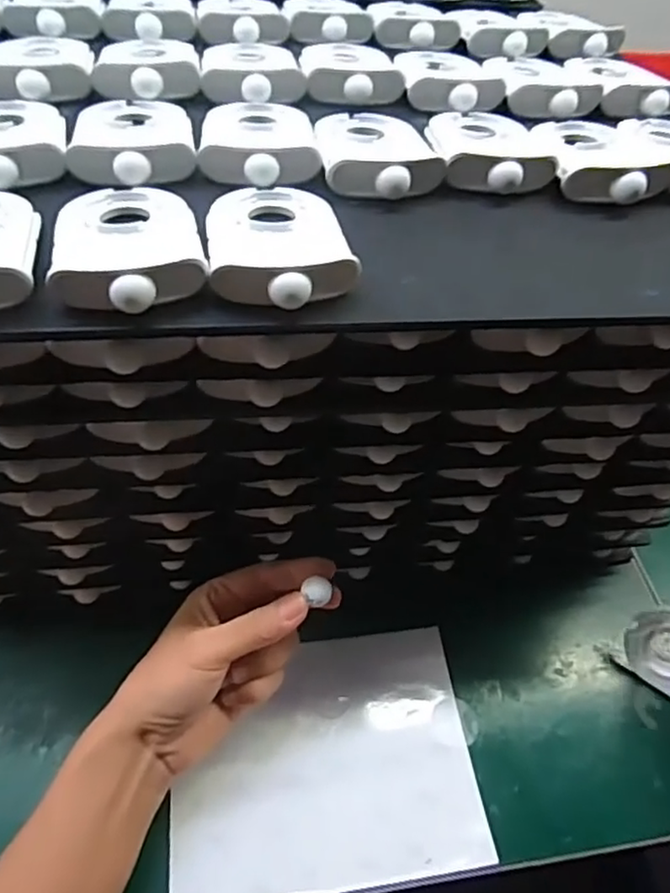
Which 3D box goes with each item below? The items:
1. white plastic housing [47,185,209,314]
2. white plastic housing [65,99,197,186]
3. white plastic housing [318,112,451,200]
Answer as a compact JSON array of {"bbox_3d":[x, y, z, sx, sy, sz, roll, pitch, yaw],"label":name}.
[{"bbox_3d":[-0.086,-0.085,0.258,0.058,0.017,0.090,-11,53,-13],"label":"white plastic housing"},{"bbox_3d":[-0.100,-0.156,0.312,0.056,0.013,0.084,-7,52,-10],"label":"white plastic housing"},{"bbox_3d":[0.021,-0.155,0.323,0.058,0.013,0.085,-3,52,-7],"label":"white plastic housing"}]

